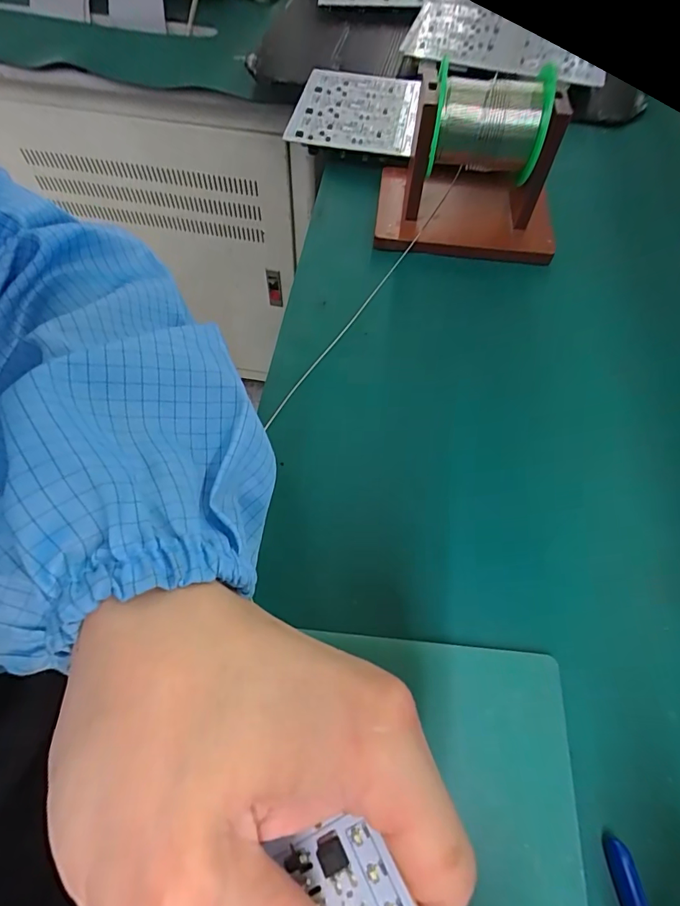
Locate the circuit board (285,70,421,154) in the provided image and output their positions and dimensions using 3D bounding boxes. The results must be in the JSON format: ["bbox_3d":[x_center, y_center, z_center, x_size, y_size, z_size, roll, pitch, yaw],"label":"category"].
[{"bbox_3d":[0.016,-0.318,0.412,0.111,0.015,0.115,10,63,9],"label":"circuit board"}]

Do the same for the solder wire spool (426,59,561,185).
[{"bbox_3d":[0.101,-0.223,0.310,0.076,0.056,0.057,8,61,3],"label":"solder wire spool"}]

